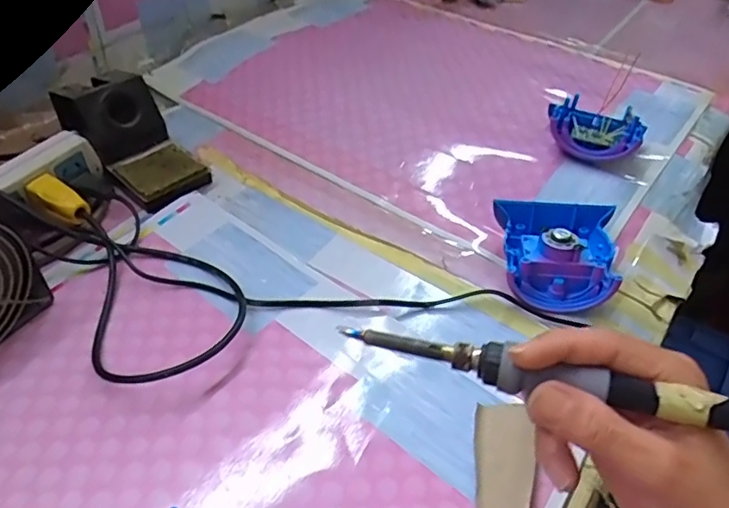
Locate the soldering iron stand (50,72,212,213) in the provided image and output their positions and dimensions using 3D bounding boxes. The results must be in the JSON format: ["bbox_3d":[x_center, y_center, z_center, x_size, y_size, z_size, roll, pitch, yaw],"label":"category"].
[{"bbox_3d":[-0.218,-0.111,0.533,0.145,0.073,0.075,35,53,30],"label":"soldering iron stand"}]

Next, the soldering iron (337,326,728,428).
[{"bbox_3d":[0.092,0.056,0.246,0.211,0.015,0.015,10,44,15],"label":"soldering iron"}]

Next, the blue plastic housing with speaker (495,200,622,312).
[{"bbox_3d":[0.151,0.000,0.451,0.084,0.044,0.084,3,43,1],"label":"blue plastic housing with speaker"}]

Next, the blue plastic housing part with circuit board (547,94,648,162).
[{"bbox_3d":[0.216,-0.115,0.549,0.090,0.038,0.068,19,46,17],"label":"blue plastic housing part with circuit board"}]

